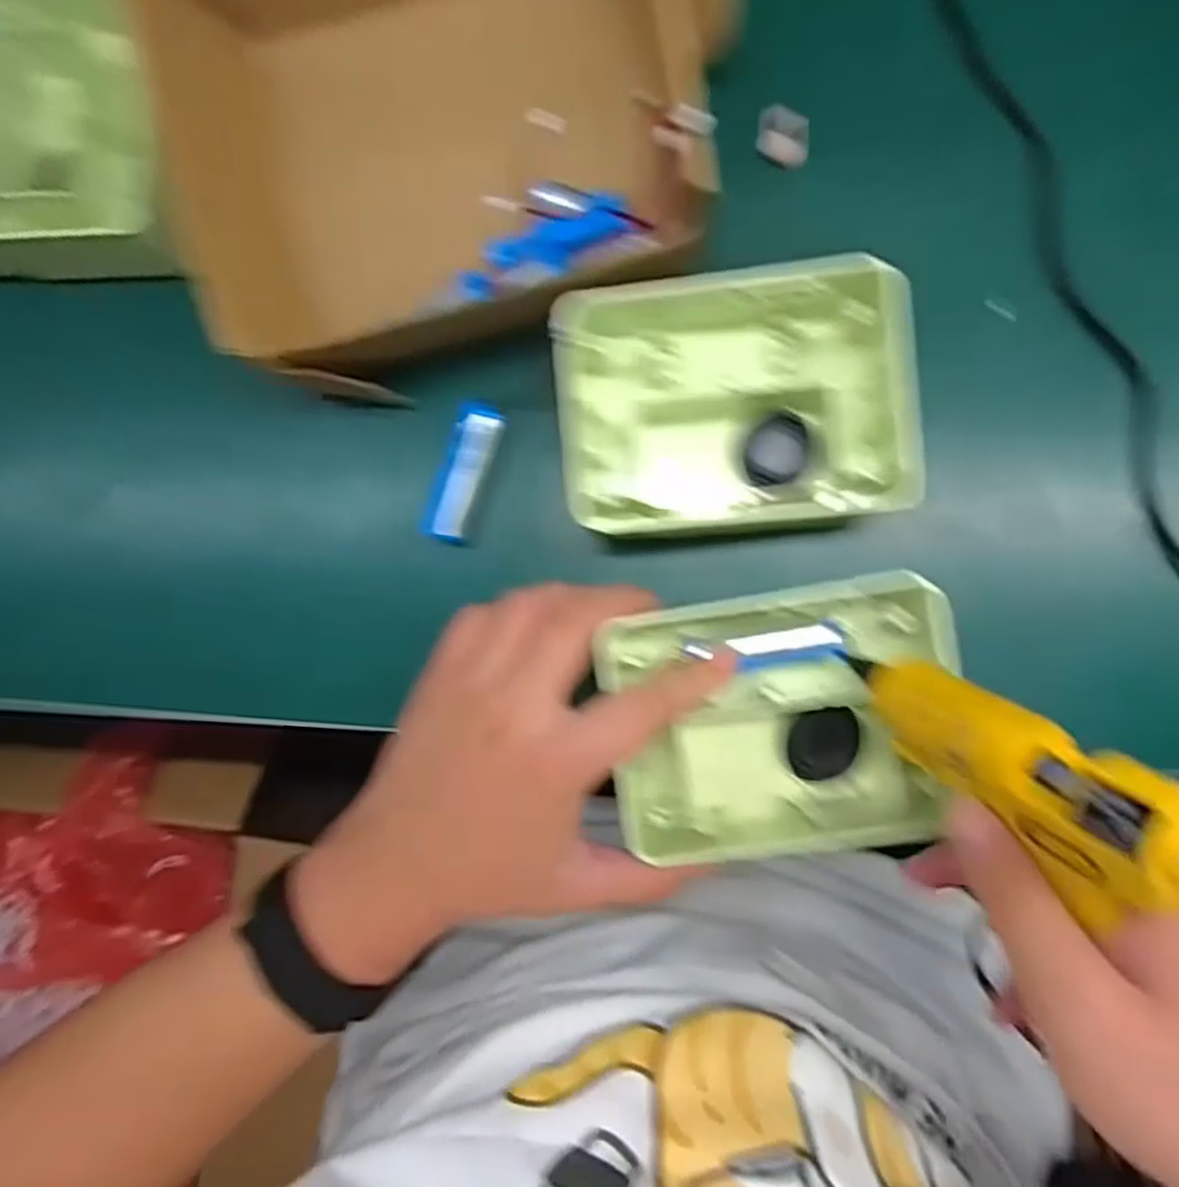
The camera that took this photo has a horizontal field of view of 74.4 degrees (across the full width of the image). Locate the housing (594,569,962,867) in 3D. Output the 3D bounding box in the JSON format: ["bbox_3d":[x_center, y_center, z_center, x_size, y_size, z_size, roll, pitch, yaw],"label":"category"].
[{"bbox_3d":[0.084,0.059,0.342,0.140,0.051,0.116,-10,84,7],"label":"housing"}]

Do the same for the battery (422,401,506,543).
[{"bbox_3d":[-0.061,-0.059,0.374,0.018,0.016,0.067,21,88,9],"label":"battery"}]

